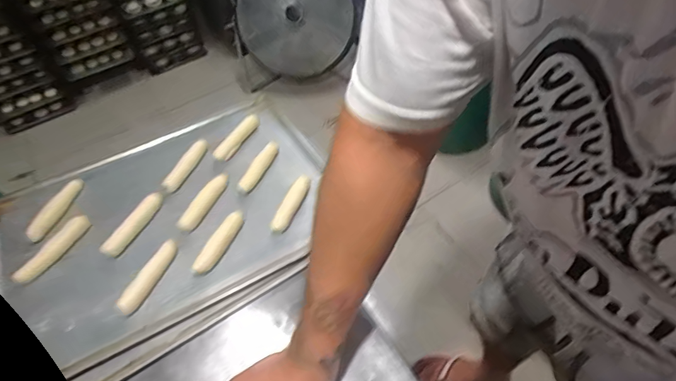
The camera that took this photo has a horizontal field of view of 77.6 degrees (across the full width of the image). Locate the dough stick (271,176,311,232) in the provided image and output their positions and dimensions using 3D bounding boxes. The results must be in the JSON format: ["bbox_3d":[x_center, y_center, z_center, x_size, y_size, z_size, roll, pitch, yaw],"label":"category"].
[{"bbox_3d":[-0.063,0.019,0.576,0.022,0.017,0.093,16,53,17],"label":"dough stick"}]

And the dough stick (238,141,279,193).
[{"bbox_3d":[-0.116,-0.039,0.624,0.021,0.016,0.096,19,54,19],"label":"dough stick"}]

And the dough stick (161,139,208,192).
[{"bbox_3d":[-0.232,-0.041,0.646,0.021,0.020,0.104,16,54,17],"label":"dough stick"}]

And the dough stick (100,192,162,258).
[{"bbox_3d":[-0.266,0.045,0.552,0.019,0.027,0.097,21,55,20],"label":"dough stick"}]

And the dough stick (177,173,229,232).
[{"bbox_3d":[-0.187,0.015,0.589,0.021,0.017,0.101,17,54,18],"label":"dough stick"}]

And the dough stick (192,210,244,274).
[{"bbox_3d":[-0.155,0.066,0.549,0.021,0.019,0.098,18,54,18],"label":"dough stick"}]

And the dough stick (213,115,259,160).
[{"bbox_3d":[-0.162,-0.089,0.678,0.023,0.018,0.103,20,55,20],"label":"dough stick"}]

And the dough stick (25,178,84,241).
[{"bbox_3d":[-0.398,0.025,0.597,0.027,0.022,0.101,13,52,13],"label":"dough stick"}]

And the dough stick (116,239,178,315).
[{"bbox_3d":[-0.229,0.104,0.514,0.018,0.027,0.098,13,53,15],"label":"dough stick"}]

